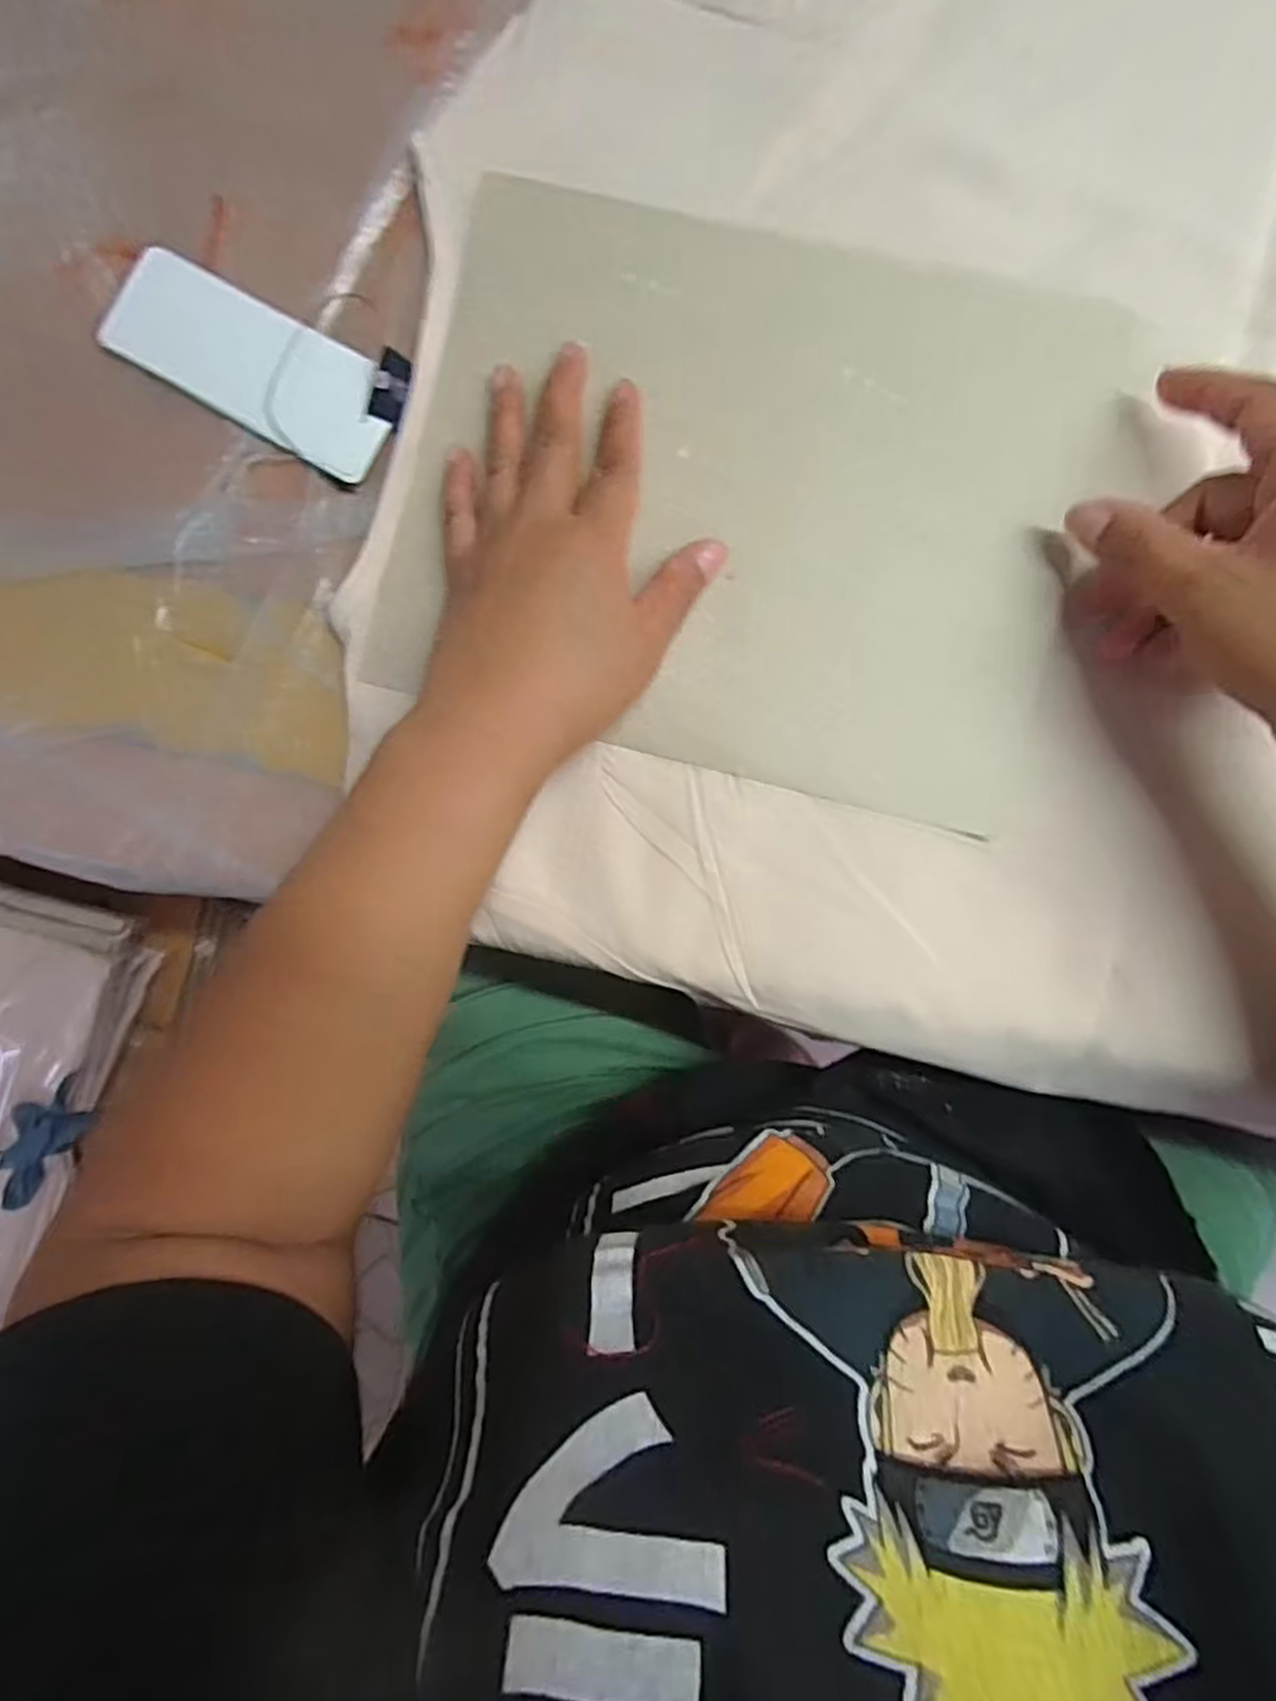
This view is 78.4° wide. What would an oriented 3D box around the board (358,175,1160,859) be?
[{"bbox_3d":[0.039,-0.134,0.298,0.253,0.008,0.203,15,90,4],"label":"board"}]

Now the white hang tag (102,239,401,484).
[{"bbox_3d":[-0.152,-0.192,0.307,0.120,0.005,0.045,30,91,1],"label":"white hang tag"}]

